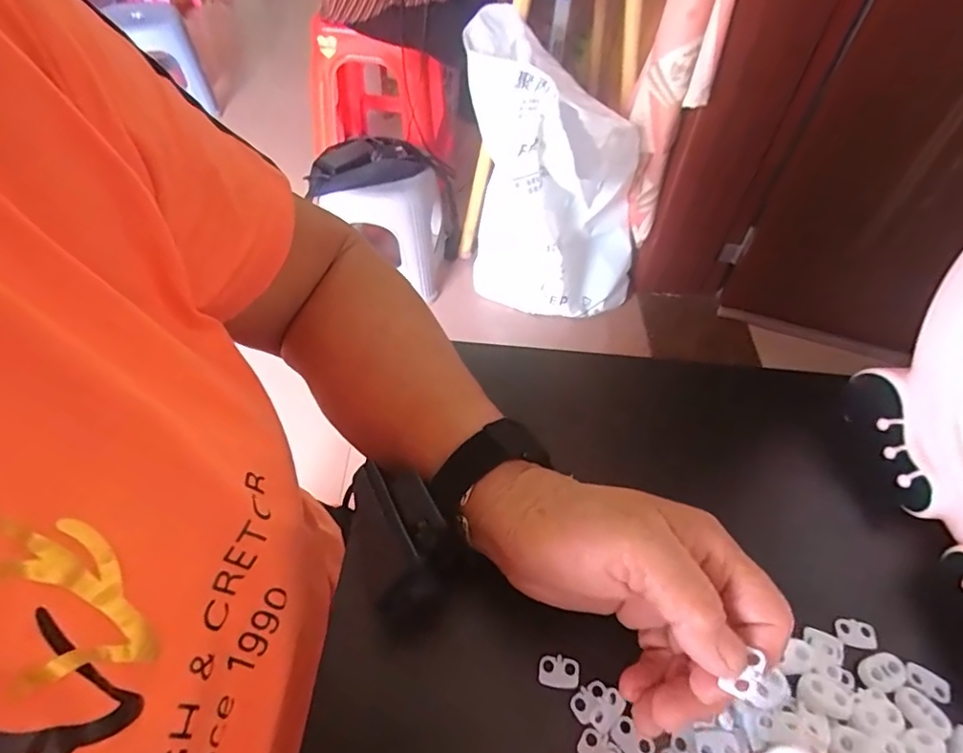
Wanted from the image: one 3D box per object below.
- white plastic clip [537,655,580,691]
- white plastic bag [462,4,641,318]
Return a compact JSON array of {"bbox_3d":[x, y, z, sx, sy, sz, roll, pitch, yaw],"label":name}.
[{"bbox_3d":[0.036,0.139,0.257,0.019,0.005,0.013,12,52,6],"label":"white plastic clip"},{"bbox_3d":[0.185,-0.445,1.286,0.427,0.614,0.216,13,53,7],"label":"white plastic bag"}]

